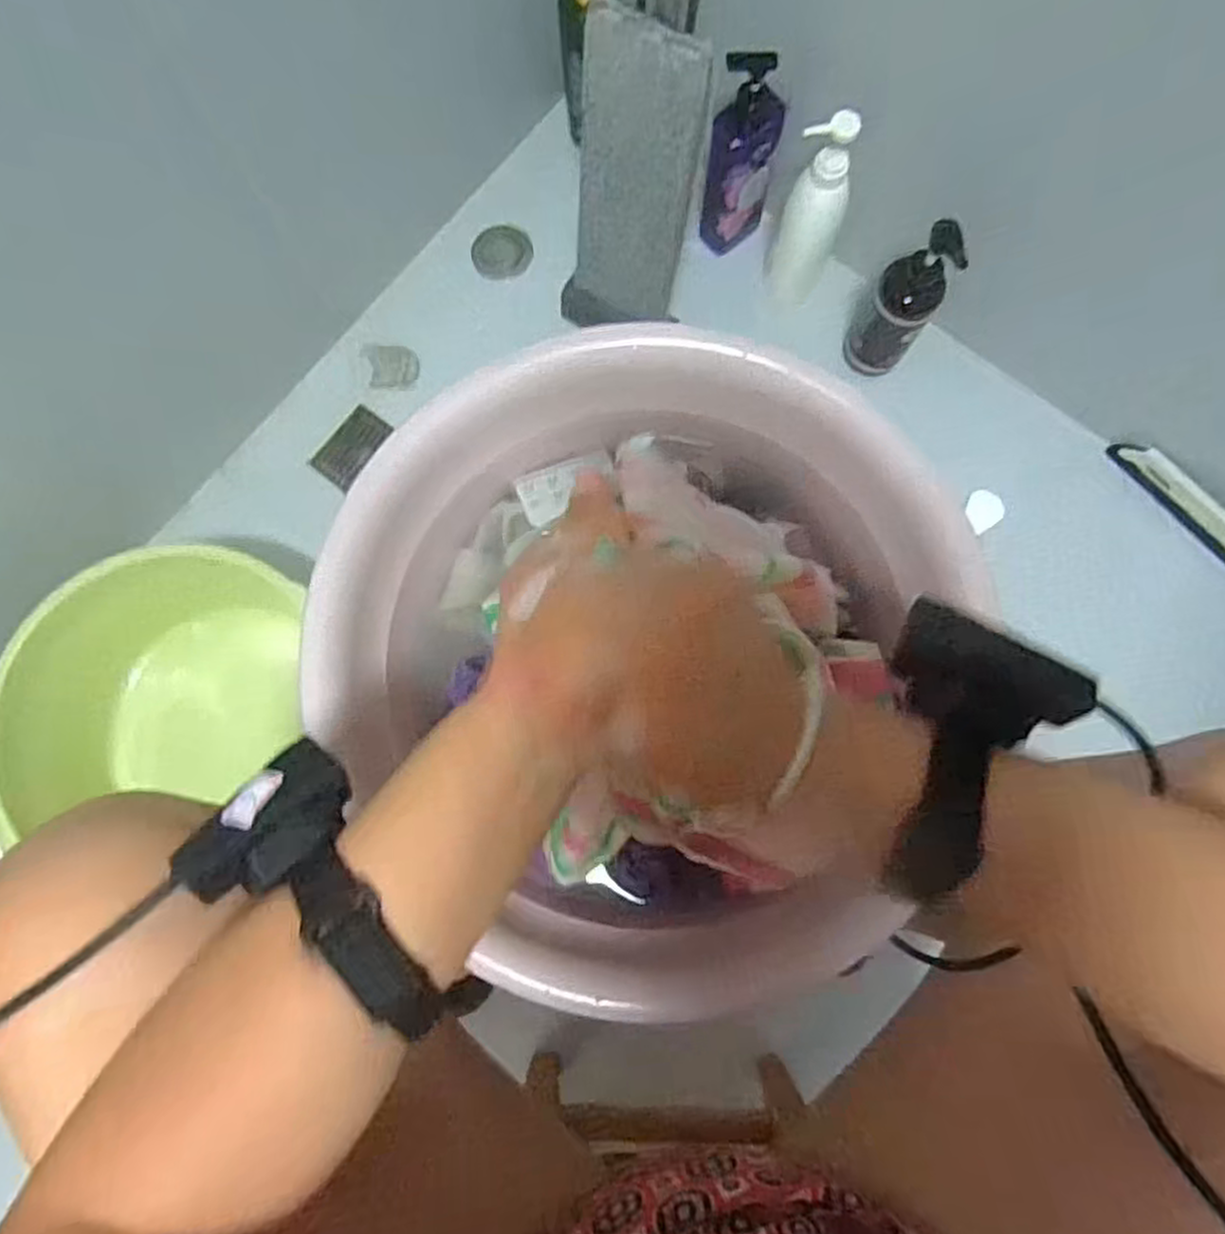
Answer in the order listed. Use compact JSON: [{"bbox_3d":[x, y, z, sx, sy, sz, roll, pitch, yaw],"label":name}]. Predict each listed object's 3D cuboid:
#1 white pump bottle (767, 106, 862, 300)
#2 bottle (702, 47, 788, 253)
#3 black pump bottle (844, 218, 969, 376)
[{"bbox_3d":[0.218,-0.436,0.828,0.068,0.248,0.058,20,80,5],"label":"white pump bottle"},{"bbox_3d":[0.144,-0.511,0.829,0.074,0.249,0.072,13,80,4],"label":"bottle"},{"bbox_3d":[0.312,-0.338,0.814,0.066,0.225,0.054,28,81,6],"label":"black pump bottle"}]

